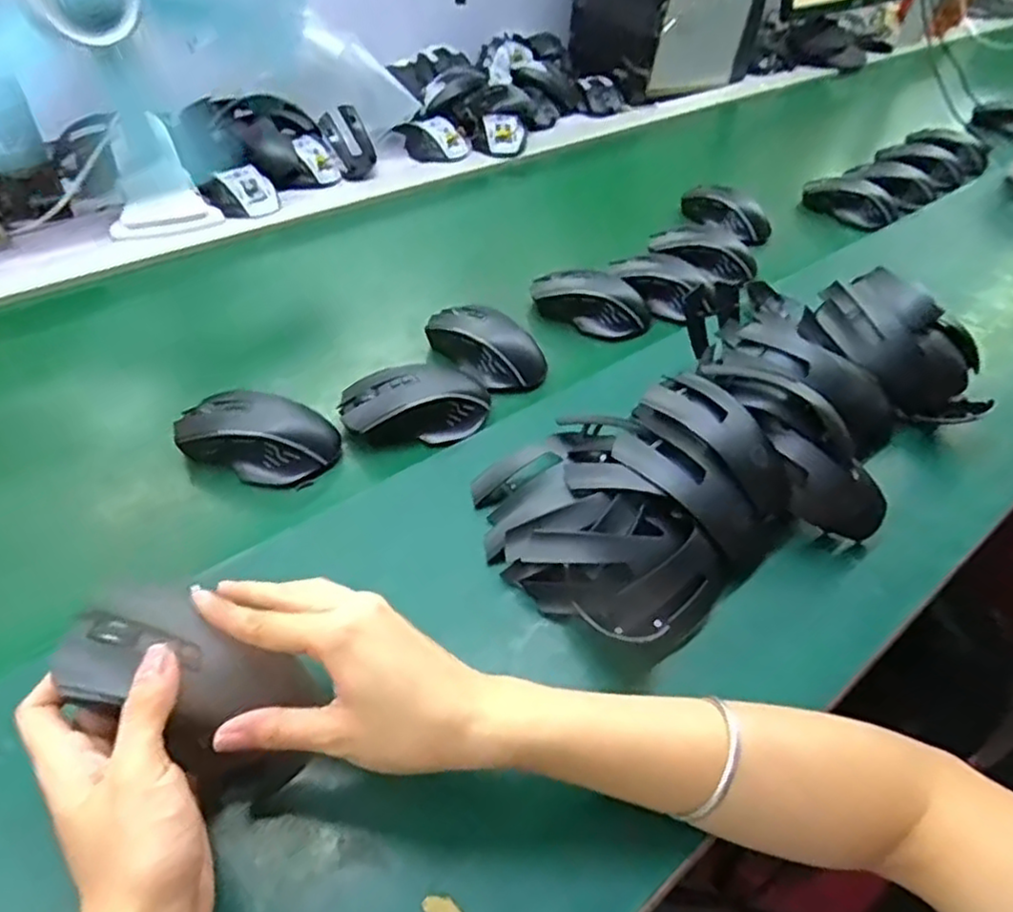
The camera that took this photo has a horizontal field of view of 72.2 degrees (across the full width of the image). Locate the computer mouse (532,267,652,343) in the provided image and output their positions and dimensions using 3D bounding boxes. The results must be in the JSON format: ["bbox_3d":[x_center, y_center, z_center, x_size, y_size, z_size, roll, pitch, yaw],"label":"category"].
[{"bbox_3d":[0.082,-0.150,0.676,0.117,0.041,0.056,17,47,11],"label":"computer mouse"}]

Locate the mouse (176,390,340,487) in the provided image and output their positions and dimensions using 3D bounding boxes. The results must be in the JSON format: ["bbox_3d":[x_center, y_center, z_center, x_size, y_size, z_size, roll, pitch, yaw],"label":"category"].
[{"bbox_3d":[-0.185,-0.015,0.513,0.117,0.041,0.056,10,46,5],"label":"mouse"}]

